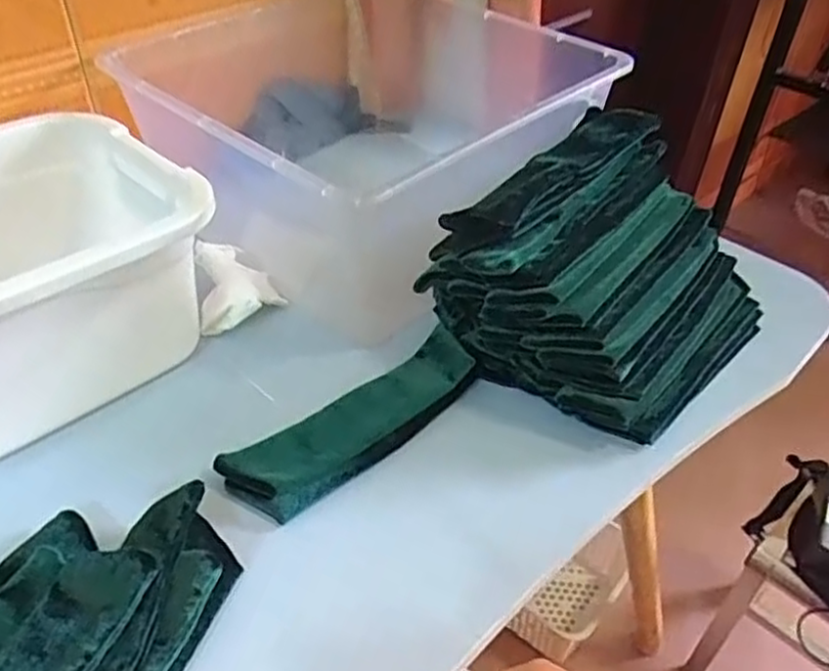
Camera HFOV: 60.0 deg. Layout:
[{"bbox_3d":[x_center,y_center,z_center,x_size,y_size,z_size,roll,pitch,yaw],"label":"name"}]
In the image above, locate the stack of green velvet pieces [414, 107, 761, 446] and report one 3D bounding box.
[{"bbox_3d":[0.132,-0.045,0.496,0.174,0.131,0.183,33,50,30],"label":"stack of green velvet pieces"}]

